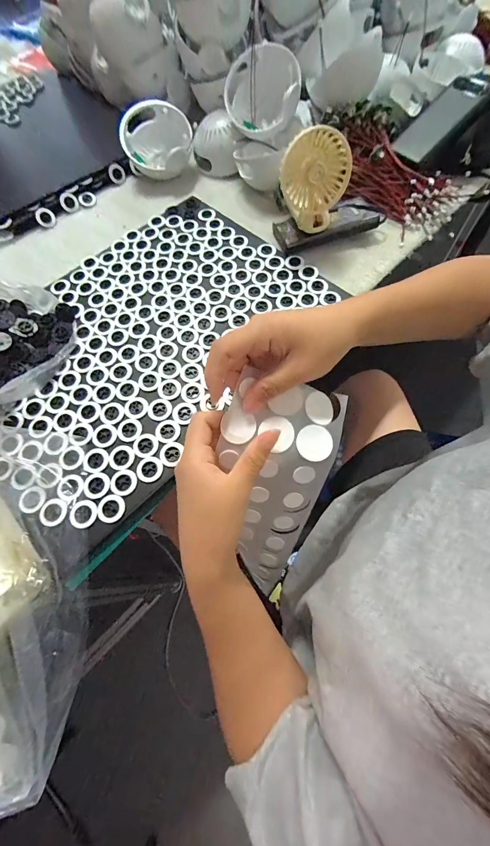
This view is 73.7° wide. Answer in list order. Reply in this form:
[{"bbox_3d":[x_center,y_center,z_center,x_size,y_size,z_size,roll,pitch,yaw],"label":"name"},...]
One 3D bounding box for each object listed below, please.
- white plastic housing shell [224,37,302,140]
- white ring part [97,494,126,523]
[{"bbox_3d":[0.027,-0.514,0.512,0.114,0.088,0.086,1,66,4],"label":"white plastic housing shell"},{"bbox_3d":[-0.138,0.088,0.337,0.027,0.004,0.028,0,66,0],"label":"white ring part"}]

